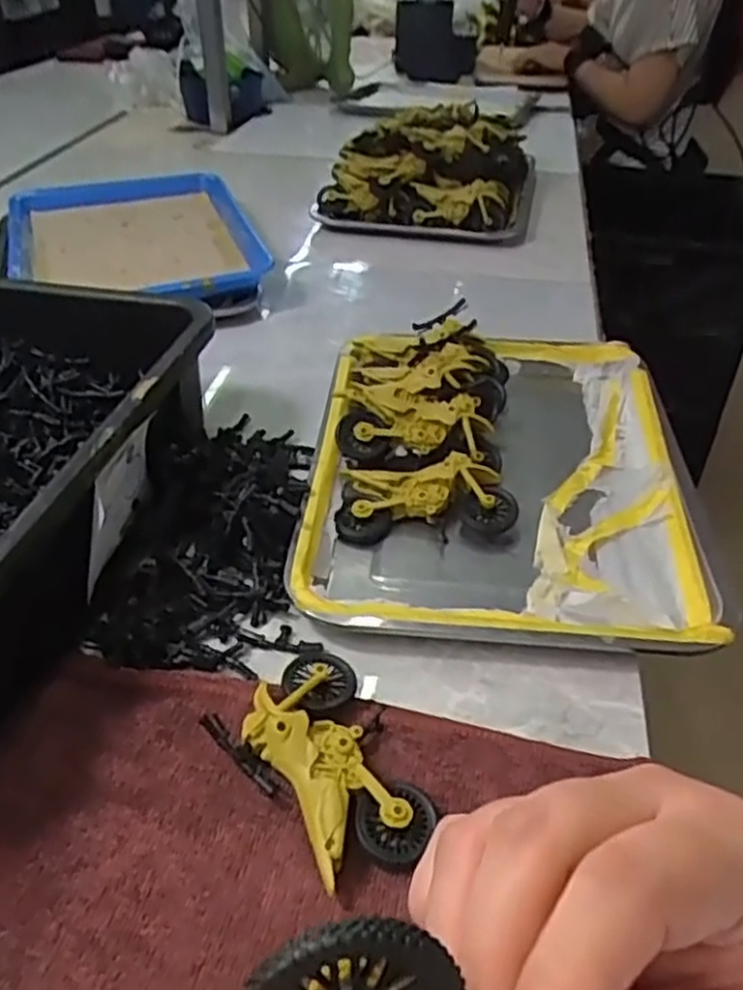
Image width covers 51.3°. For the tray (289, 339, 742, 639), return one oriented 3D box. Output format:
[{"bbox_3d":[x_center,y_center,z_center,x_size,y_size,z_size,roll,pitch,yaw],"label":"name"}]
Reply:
[{"bbox_3d":[0.090,-0.024,0.557,0.255,0.031,0.340,5,39,3],"label":"tray"}]

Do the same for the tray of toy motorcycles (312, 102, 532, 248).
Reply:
[{"bbox_3d":[0.074,-0.421,0.983,0.256,0.105,0.232,9,39,11],"label":"tray of toy motorcycles"}]

